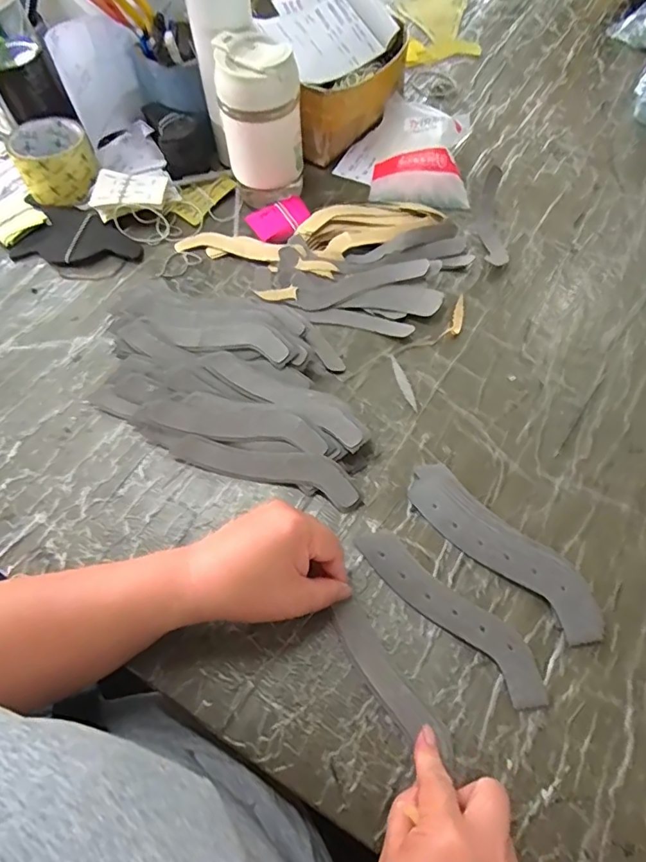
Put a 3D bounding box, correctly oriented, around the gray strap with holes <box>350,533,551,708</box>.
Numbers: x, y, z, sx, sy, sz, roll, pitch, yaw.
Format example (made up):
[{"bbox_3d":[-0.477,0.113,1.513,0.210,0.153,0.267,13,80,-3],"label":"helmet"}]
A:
[{"bbox_3d":[0.097,0.135,0.383,0.038,0.009,0.168,-41,67,-19],"label":"gray strap with holes"}]

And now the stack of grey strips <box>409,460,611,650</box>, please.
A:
[{"bbox_3d":[0.143,0.091,0.401,0.175,0.017,0.046,40,69,21],"label":"stack of grey strips"}]

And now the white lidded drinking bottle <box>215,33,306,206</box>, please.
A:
[{"bbox_3d":[-0.066,-0.334,0.547,0.084,0.143,0.069,-10,61,-3],"label":"white lidded drinking bottle"}]

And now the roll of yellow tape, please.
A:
[{"bbox_3d":[-0.325,-0.326,0.613,0.086,0.062,0.086,-1,61,2],"label":"roll of yellow tape"}]

